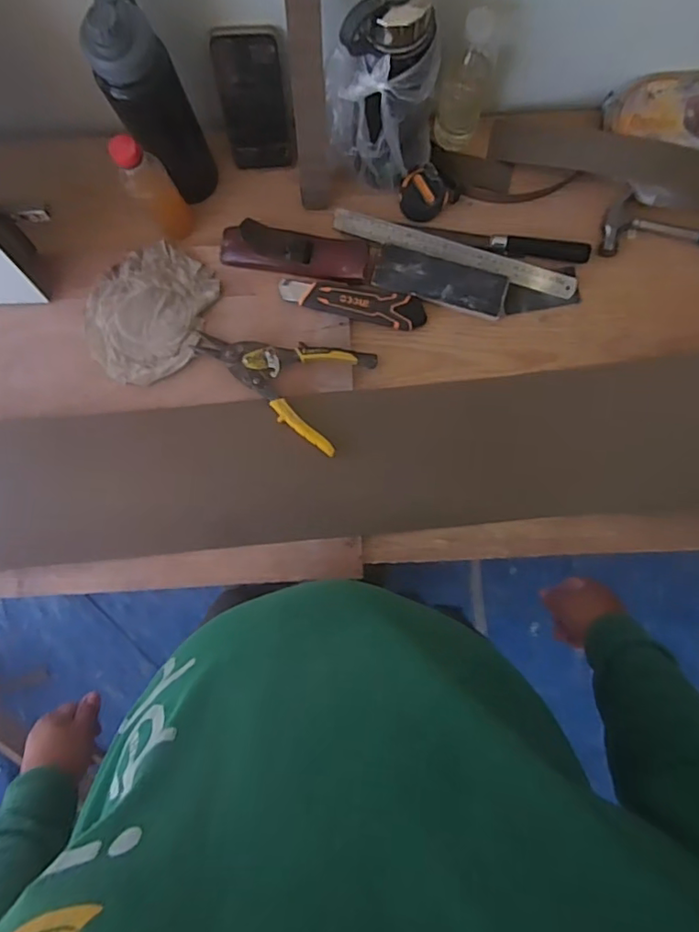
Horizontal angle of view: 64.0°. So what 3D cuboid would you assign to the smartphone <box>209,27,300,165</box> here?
[{"bbox_3d":[-0.114,-0.450,0.698,0.087,0.168,0.006,3,64,2],"label":"smartphone"}]

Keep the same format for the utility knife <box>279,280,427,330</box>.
[{"bbox_3d":[0.006,-0.219,0.750,0.193,0.024,0.048,8,88,2],"label":"utility knife"}]

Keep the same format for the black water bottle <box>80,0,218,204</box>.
[{"bbox_3d":[-0.217,-0.402,0.643,0.078,0.265,0.078,0,88,1],"label":"black water bottle"}]

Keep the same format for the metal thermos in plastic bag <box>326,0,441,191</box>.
[{"bbox_3d":[0.038,-0.414,0.626,0.124,0.227,0.084,5,88,2],"label":"metal thermos in plastic bag"}]

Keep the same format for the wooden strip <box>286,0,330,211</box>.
[{"bbox_3d":[-0.044,-0.424,0.623,0.040,0.312,0.020,-16,66,-8],"label":"wooden strip"}]

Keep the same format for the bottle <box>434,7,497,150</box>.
[{"bbox_3d":[0.144,-0.468,0.687,0.054,0.185,0.061,15,88,2],"label":"bottle"}]

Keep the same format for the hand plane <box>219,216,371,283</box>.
[{"bbox_3d":[-0.073,-0.286,0.749,0.201,0.066,0.063,11,88,2],"label":"hand plane"}]

